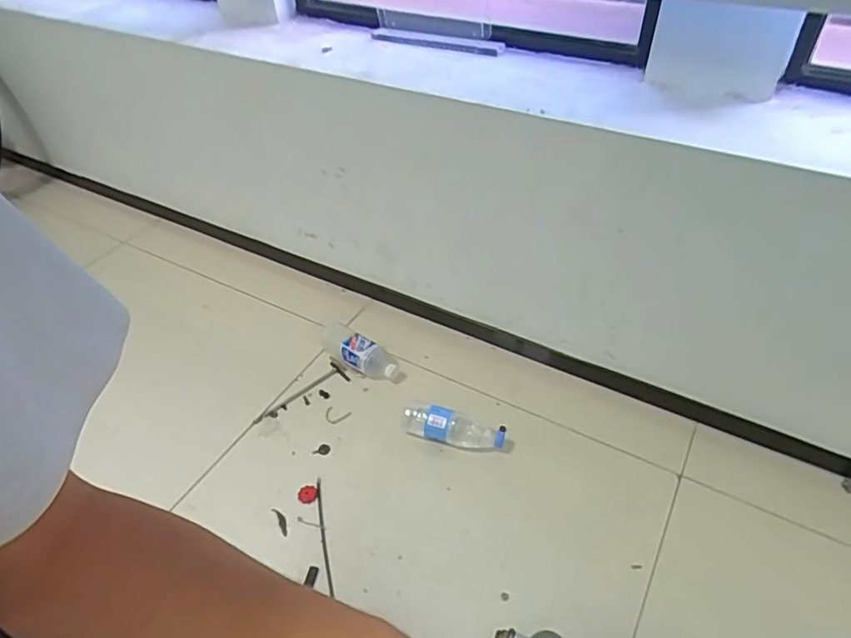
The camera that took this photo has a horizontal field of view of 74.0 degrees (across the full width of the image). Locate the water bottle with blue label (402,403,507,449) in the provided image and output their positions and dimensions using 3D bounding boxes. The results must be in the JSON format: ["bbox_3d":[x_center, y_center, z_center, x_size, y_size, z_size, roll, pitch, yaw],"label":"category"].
[{"bbox_3d":[0.056,0.215,1.132,0.209,0.061,0.072,10,45,13],"label":"water bottle with blue label"}]

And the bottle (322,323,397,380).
[{"bbox_3d":[-0.165,0.073,1.290,0.242,0.065,0.065,27,51,27],"label":"bottle"}]

